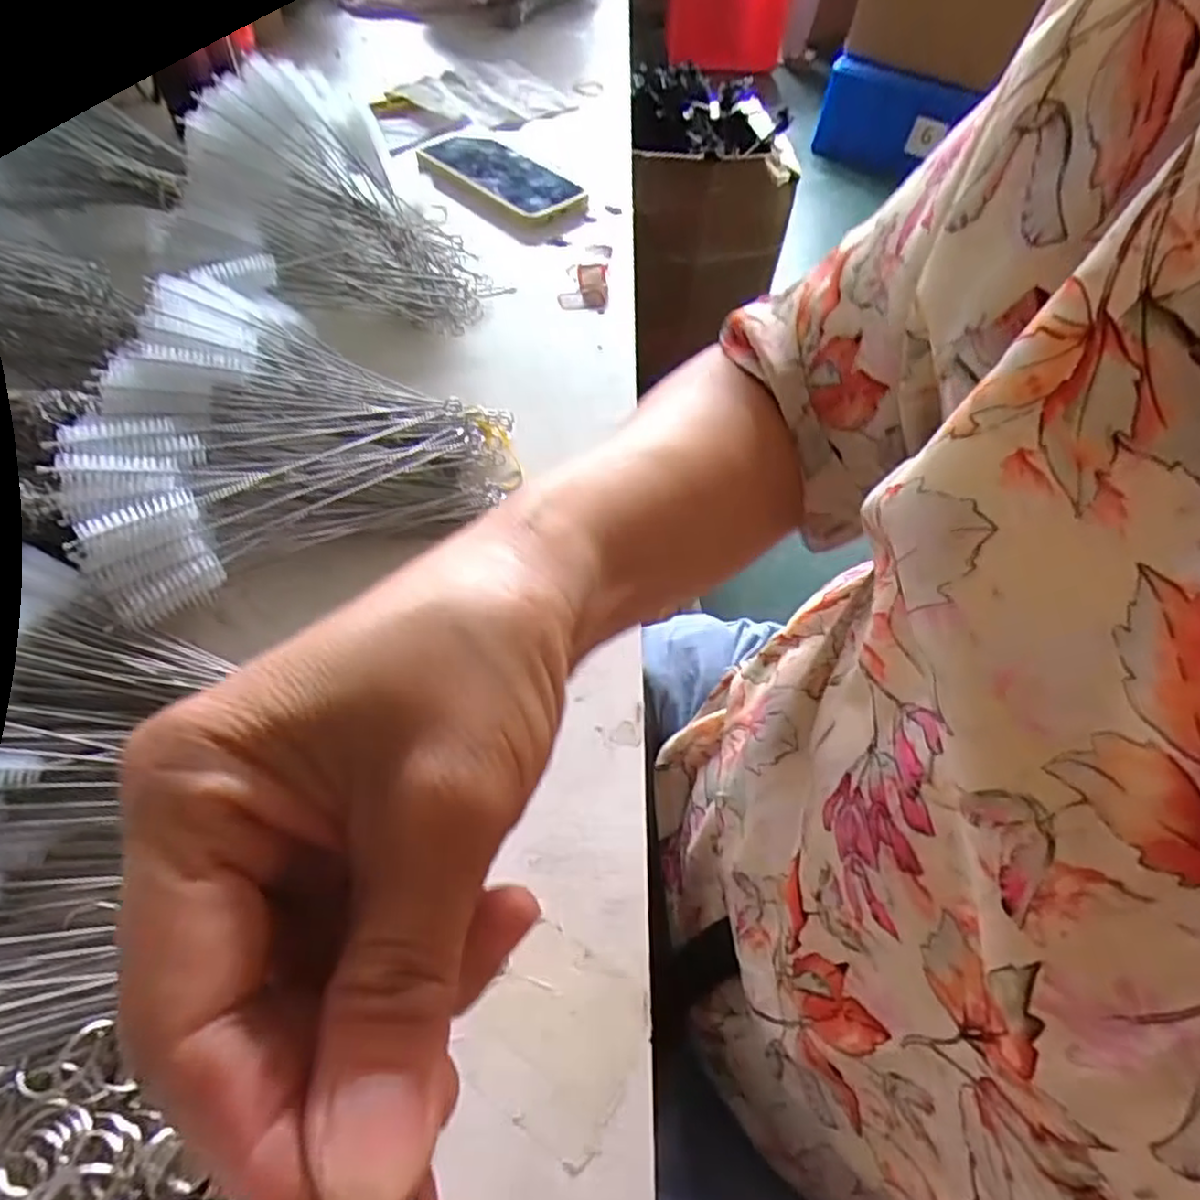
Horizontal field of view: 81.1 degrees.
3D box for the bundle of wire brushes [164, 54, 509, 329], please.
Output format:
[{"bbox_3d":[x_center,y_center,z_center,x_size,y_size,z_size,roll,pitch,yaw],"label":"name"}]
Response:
[{"bbox_3d":[-0.195,-0.265,0.485,0.216,0.094,0.183,39,61,21],"label":"bundle of wire brushes"}]

